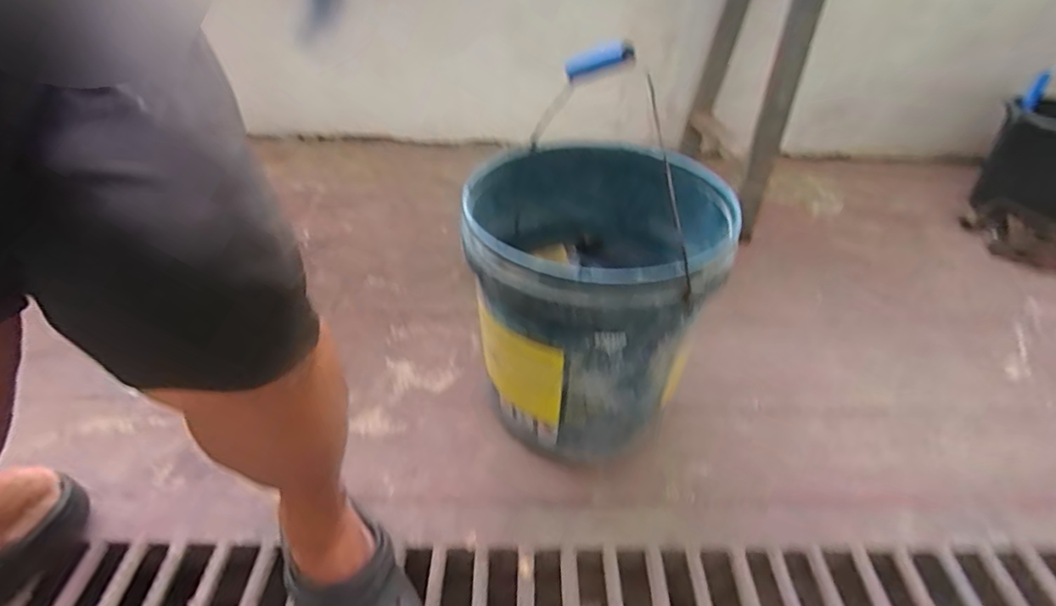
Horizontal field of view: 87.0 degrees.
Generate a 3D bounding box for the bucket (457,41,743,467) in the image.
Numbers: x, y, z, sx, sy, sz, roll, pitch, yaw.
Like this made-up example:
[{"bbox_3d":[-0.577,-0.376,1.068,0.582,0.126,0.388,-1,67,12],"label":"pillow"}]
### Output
[{"bbox_3d":[0.079,-0.023,0.703,0.278,0.274,0.302,-1,42,1],"label":"bucket"}]

